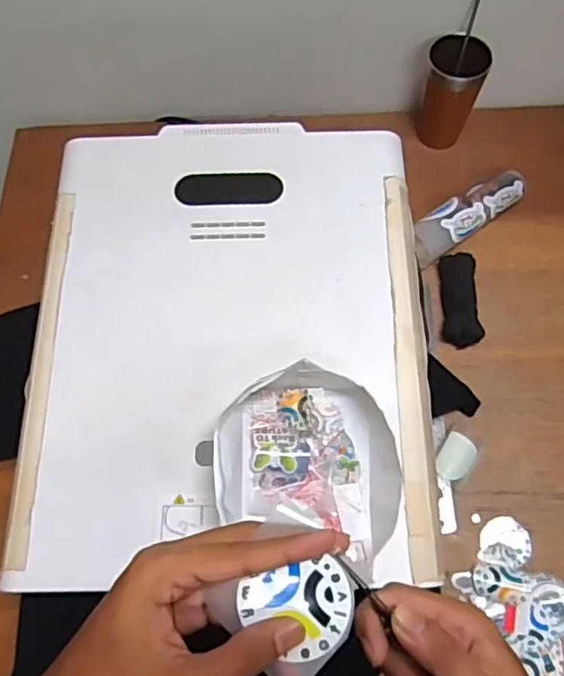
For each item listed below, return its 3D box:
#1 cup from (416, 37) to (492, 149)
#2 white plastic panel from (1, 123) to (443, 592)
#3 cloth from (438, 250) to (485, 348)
[{"bbox_3d":[0.234,-0.341,0.855,0.080,0.151,0.068,20,68,8],"label":"cup"},{"bbox_3d":[-0.055,-0.016,0.619,0.398,0.028,0.489,-1,67,-1],"label":"white plastic panel"},{"bbox_3d":[0.238,-0.052,0.796,0.047,0.026,0.128,1,67,0],"label":"cloth"}]

